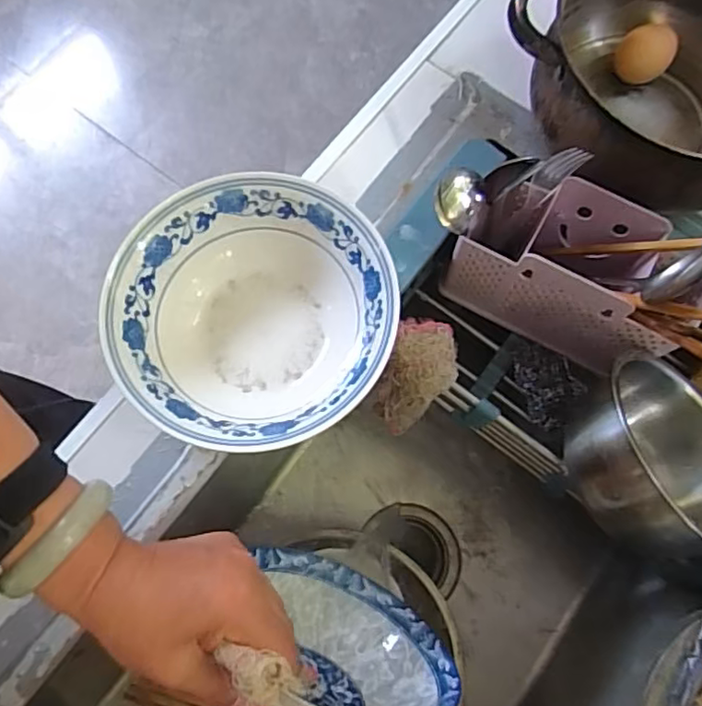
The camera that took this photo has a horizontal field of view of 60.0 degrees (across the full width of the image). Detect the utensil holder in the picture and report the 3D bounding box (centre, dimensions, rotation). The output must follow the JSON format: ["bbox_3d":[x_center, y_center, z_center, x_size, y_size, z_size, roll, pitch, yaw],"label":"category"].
[{"bbox_3d":[0.175,-0.067,0.500,0.164,0.126,0.080,29,76,6],"label":"utensil holder"}]

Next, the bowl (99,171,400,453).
[{"bbox_3d":[-0.069,-0.025,0.439,0.191,0.072,0.190,0,75,-1],"label":"bowl"}]

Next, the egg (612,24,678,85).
[{"bbox_3d":[0.252,-0.255,0.525,0.037,0.041,0.040,0,75,-1],"label":"egg"}]

